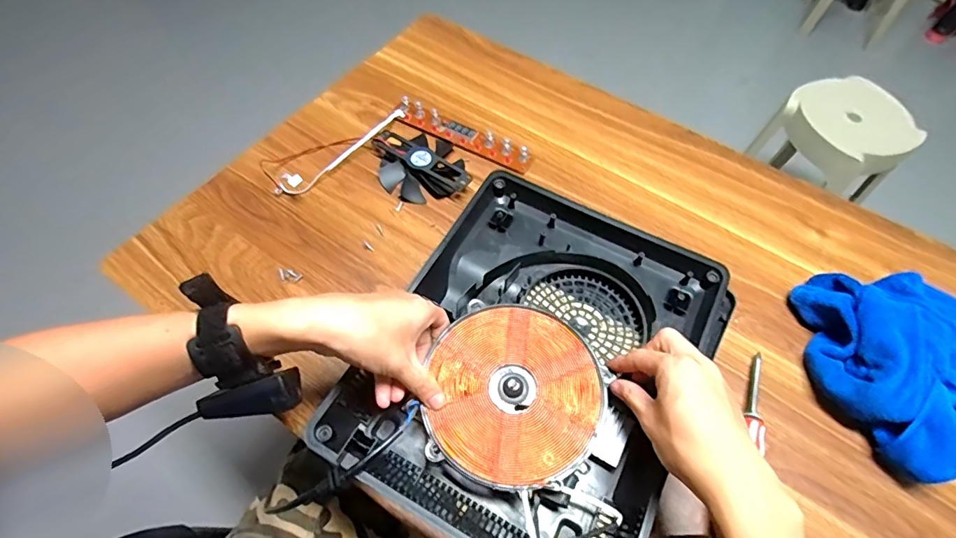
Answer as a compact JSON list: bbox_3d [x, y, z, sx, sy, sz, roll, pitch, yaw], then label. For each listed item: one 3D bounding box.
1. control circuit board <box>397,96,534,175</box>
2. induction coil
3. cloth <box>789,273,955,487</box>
[{"bbox_3d":[-0.021,-0.176,0.628,0.193,0.011,0.037,26,61,14],"label":"control circuit board"},{"bbox_3d":[0.033,0.103,0.420,0.144,0.007,0.158,1,59,-2],"label":"induction coil"},{"bbox_3d":[0.433,0.066,0.480,0.237,0.068,0.184,-27,63,-17],"label":"cloth"}]

